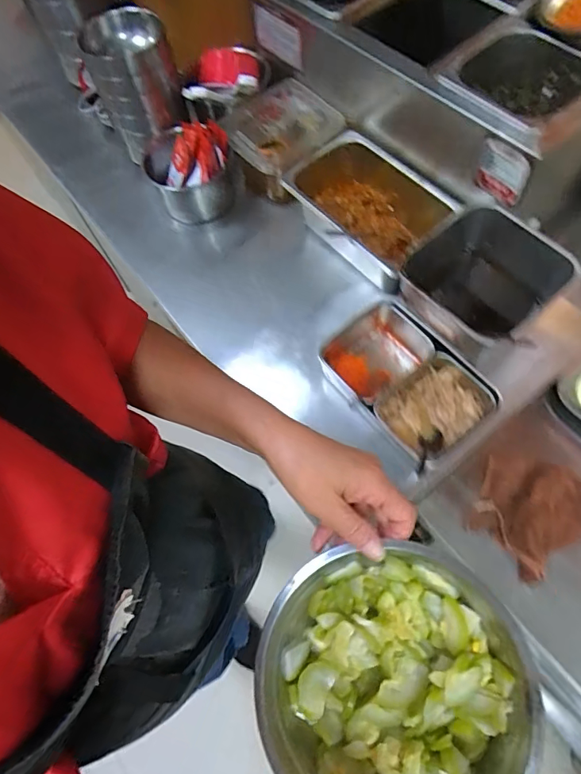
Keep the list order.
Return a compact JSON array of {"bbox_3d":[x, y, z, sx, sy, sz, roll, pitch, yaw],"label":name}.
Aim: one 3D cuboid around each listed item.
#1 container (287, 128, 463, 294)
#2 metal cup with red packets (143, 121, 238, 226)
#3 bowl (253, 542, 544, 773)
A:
[{"bbox_3d":[0.121,-0.268,0.760,0.160,0.110,0.256,-35,68,-16],"label":"container"},{"bbox_3d":[-0.176,-0.374,0.845,0.135,0.130,0.132,0,63,0],"label":"metal cup with red packets"},{"bbox_3d":[0.070,0.210,0.341,0.183,0.071,0.170,0,63,0],"label":"bowl"}]

